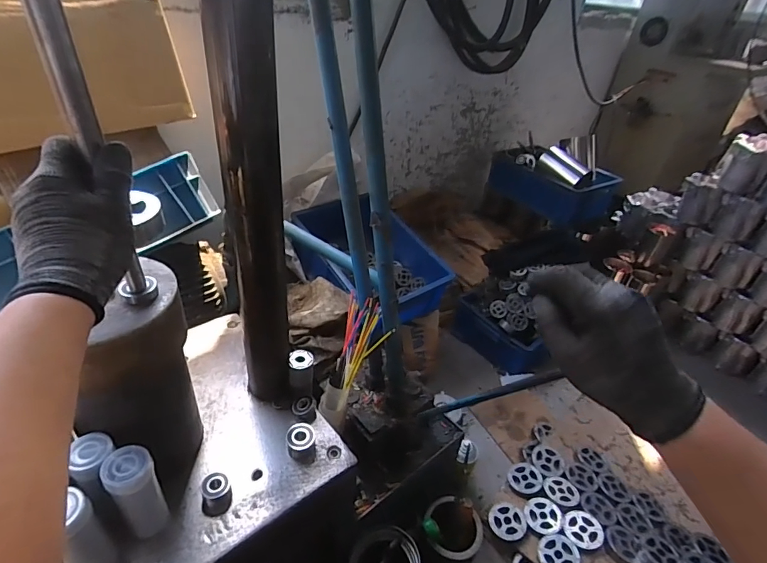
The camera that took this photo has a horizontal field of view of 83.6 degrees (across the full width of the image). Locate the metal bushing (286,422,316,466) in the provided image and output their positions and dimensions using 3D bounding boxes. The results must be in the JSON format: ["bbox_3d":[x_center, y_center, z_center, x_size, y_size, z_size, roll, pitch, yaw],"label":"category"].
[{"bbox_3d":[-0.112,0.220,0.589,0.038,0.032,0.046,-3,36,-12],"label":"metal bushing"}]

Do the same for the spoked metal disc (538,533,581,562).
[{"bbox_3d":[0.351,0.545,0.857,0.075,0.012,0.072,-14,43,13],"label":"spoked metal disc"}]

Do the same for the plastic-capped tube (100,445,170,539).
[{"bbox_3d":[-0.266,0.235,0.469,0.042,0.129,0.037,-26,46,-37],"label":"plastic-capped tube"}]

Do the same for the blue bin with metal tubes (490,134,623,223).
[{"bbox_3d":[0.659,-0.407,1.652,0.272,0.232,0.399,-17,41,-29],"label":"blue bin with metal tubes"}]

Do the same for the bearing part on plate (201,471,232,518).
[{"bbox_3d":[-0.206,0.260,0.528,0.034,0.027,0.040,-9,38,-21],"label":"bearing part on plate"}]

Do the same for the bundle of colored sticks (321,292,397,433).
[{"bbox_3d":[-0.049,0.135,0.710,0.098,0.219,0.046,18,-2,16],"label":"bundle of colored sticks"}]

